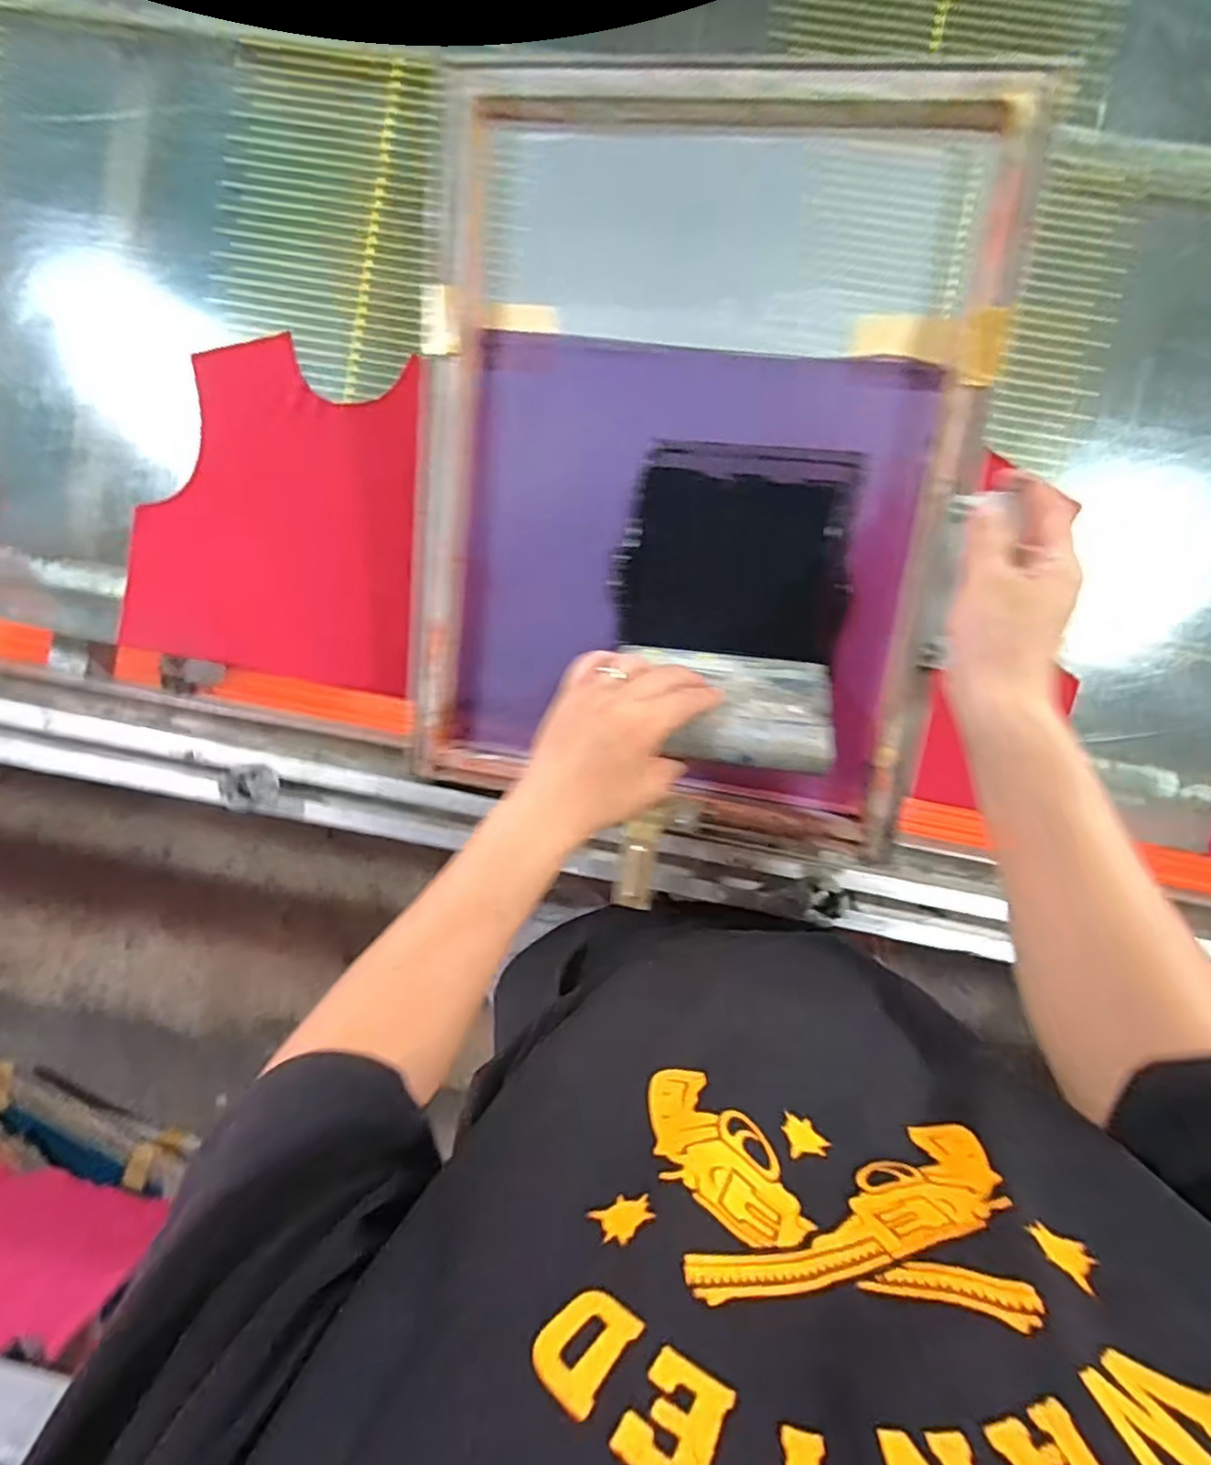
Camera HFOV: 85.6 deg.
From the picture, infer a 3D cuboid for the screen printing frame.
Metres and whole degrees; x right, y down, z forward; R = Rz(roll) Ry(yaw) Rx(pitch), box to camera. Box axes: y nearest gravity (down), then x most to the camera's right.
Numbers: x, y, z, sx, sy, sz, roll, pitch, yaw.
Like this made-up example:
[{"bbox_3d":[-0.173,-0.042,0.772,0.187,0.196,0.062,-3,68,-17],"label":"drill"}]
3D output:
[{"bbox_3d":[0.058,-0.187,0.506,0.400,0.065,0.522,9,102,11],"label":"screen printing frame"}]

